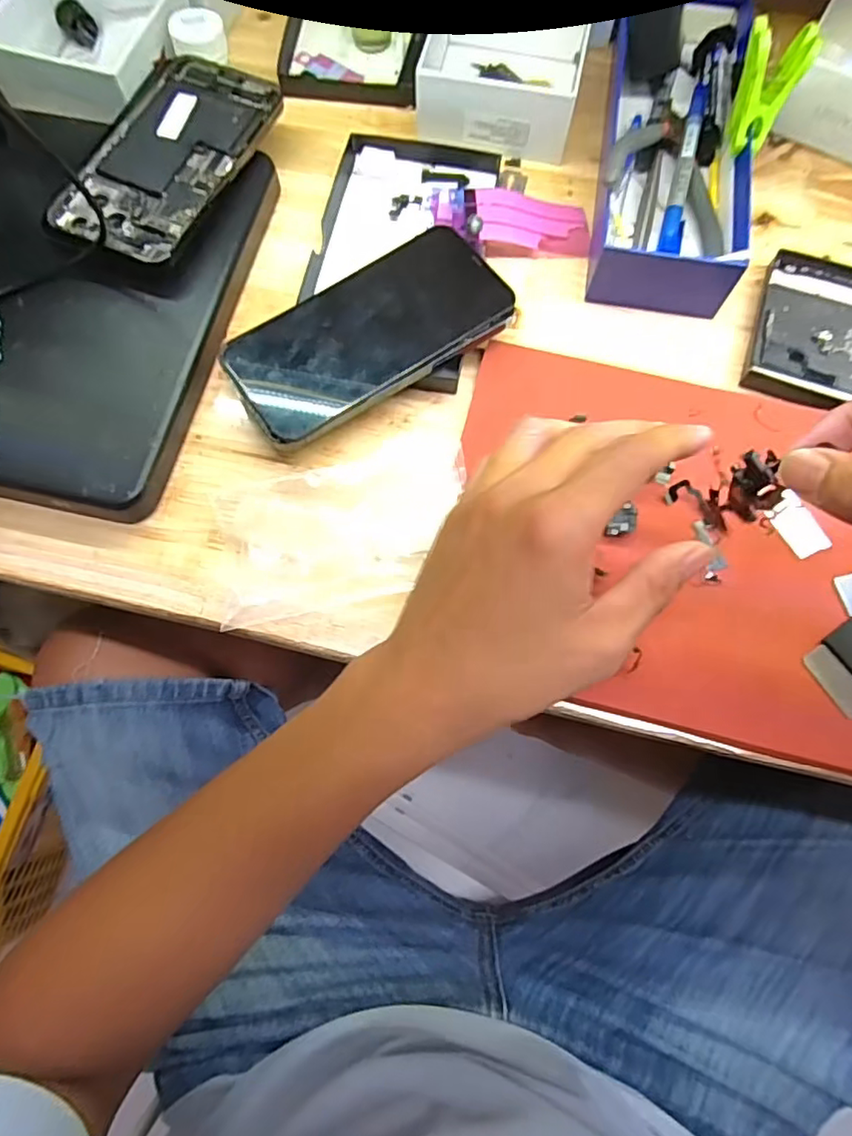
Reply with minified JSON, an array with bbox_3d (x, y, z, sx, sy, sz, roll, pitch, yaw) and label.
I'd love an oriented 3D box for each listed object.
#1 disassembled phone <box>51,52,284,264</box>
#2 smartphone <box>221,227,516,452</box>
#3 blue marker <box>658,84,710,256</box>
[{"bbox_3d":[-0.157,-0.252,0.357,0.080,0.008,0.155,24,74,3],"label":"disassembled phone"},{"bbox_3d":[-0.032,-0.133,0.326,0.158,0.012,0.076,-33,76,-10],"label":"smartphone"},{"bbox_3d":[0.164,-0.249,0.379,0.013,0.012,0.131,12,86,3],"label":"blue marker"}]

